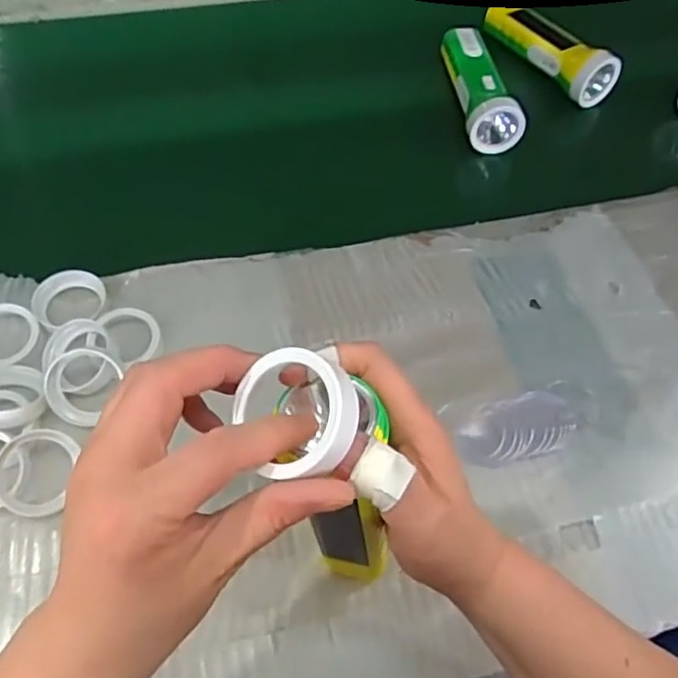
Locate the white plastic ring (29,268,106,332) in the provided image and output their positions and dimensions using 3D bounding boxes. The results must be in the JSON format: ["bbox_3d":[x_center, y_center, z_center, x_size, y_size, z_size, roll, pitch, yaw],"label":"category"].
[{"bbox_3d":[-0.209,-0.032,0.471,0.052,0.011,0.052,1,58,-2],"label":"white plastic ring"}]

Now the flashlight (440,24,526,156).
[{"bbox_3d":[0.141,-0.256,0.614,0.049,0.045,0.141,-8,59,-8],"label":"flashlight"}]

